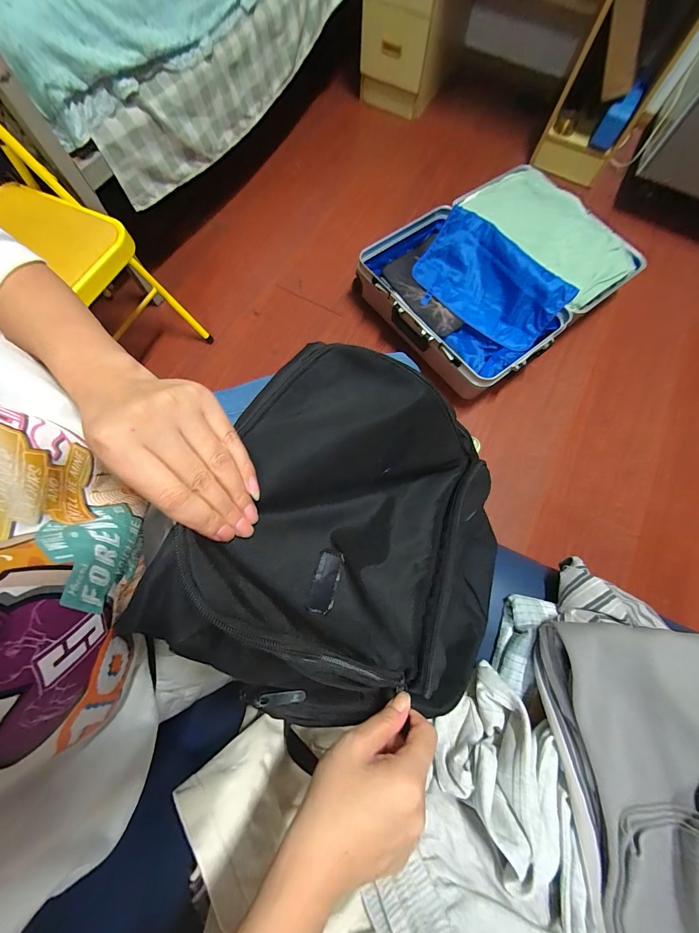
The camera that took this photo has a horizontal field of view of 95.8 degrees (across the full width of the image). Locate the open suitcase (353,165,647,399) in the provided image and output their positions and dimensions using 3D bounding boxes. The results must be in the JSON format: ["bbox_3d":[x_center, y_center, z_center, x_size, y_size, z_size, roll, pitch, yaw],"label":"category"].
[{"bbox_3d":[0.516,-0.672,1.113,0.830,0.169,0.628,-35,77,-11],"label":"open suitcase"}]

